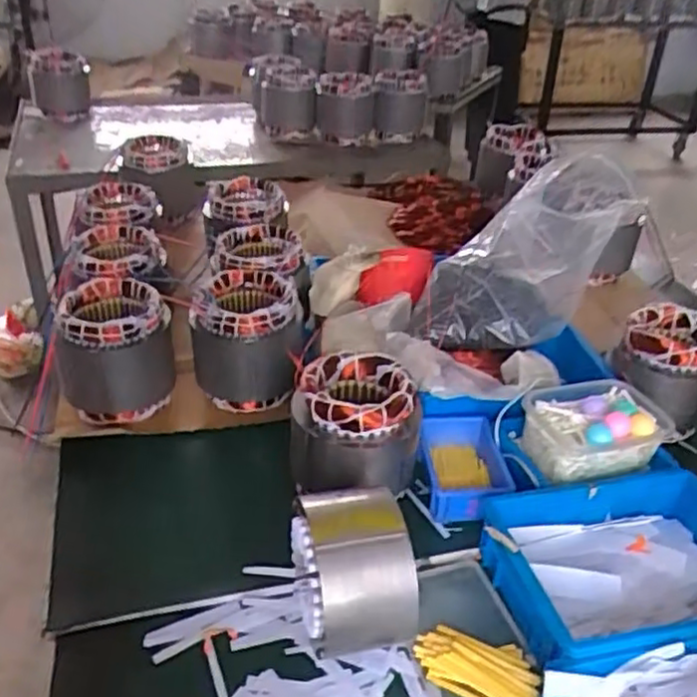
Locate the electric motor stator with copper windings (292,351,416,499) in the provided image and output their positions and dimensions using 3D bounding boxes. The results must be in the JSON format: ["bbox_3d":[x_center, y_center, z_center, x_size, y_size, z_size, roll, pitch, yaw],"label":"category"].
[{"bbox_3d":[0.007,0.087,0.852,0.146,0.123,0.127,5,33,3],"label":"electric motor stator with copper windings"}]

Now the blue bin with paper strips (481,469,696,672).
[{"bbox_3d":[0.312,0.238,0.755,0.312,0.080,0.223,-4,34,-11],"label":"blue bin with paper strips"}]

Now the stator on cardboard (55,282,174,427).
[{"bbox_3d":[-0.326,-0.003,1.000,0.140,0.160,0.158,-9,35,-18],"label":"stator on cardboard"}]

